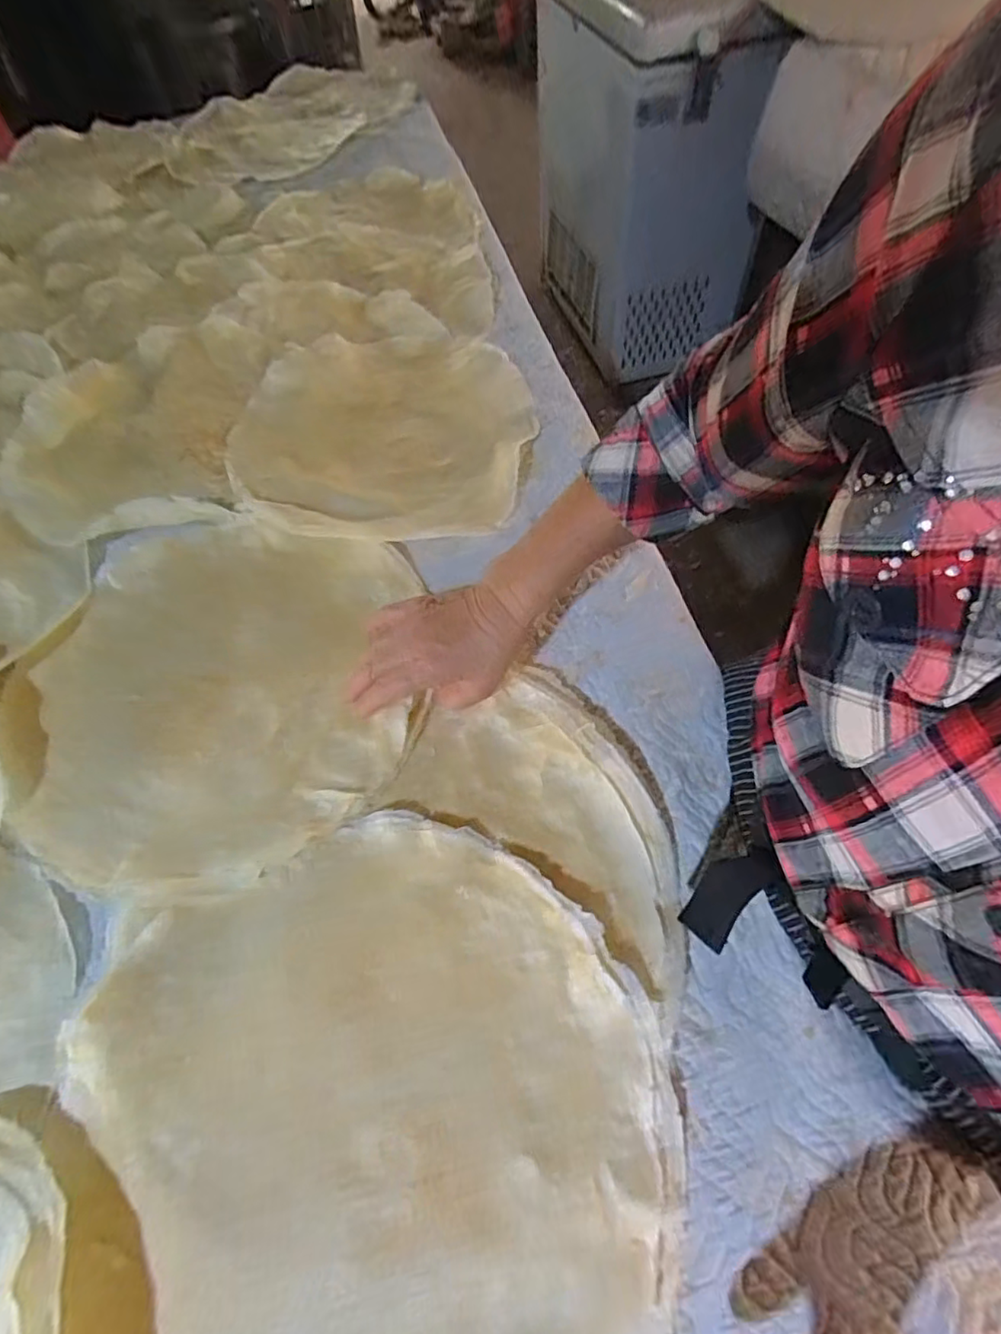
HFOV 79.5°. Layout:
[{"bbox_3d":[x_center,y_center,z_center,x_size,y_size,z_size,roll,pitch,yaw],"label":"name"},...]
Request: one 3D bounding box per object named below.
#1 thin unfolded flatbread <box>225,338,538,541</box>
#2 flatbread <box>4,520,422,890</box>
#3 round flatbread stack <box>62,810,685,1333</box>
[{"bbox_3d":[-0.134,-0.267,0.670,0.323,0.029,0.324,-1,60,1],"label":"thin unfolded flatbread"},{"bbox_3d":[-0.232,0.014,0.504,0.328,0.022,0.323,-3,58,4],"label":"flatbread"},{"bbox_3d":[-0.066,0.267,0.351,0.316,0.021,0.344,-1,60,1],"label":"round flatbread stack"}]

